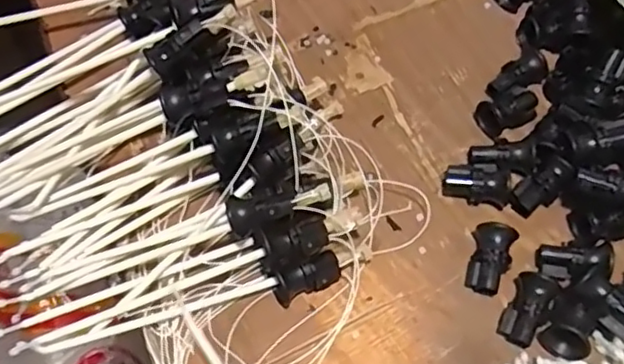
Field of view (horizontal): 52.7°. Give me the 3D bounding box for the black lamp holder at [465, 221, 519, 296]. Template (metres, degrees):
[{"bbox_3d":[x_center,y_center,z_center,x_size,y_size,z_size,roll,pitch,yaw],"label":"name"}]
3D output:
[{"bbox_3d":[0.127,0.054,0.444,0.029,0.023,0.047,12,63,8],"label":"black lamp holder"}]

